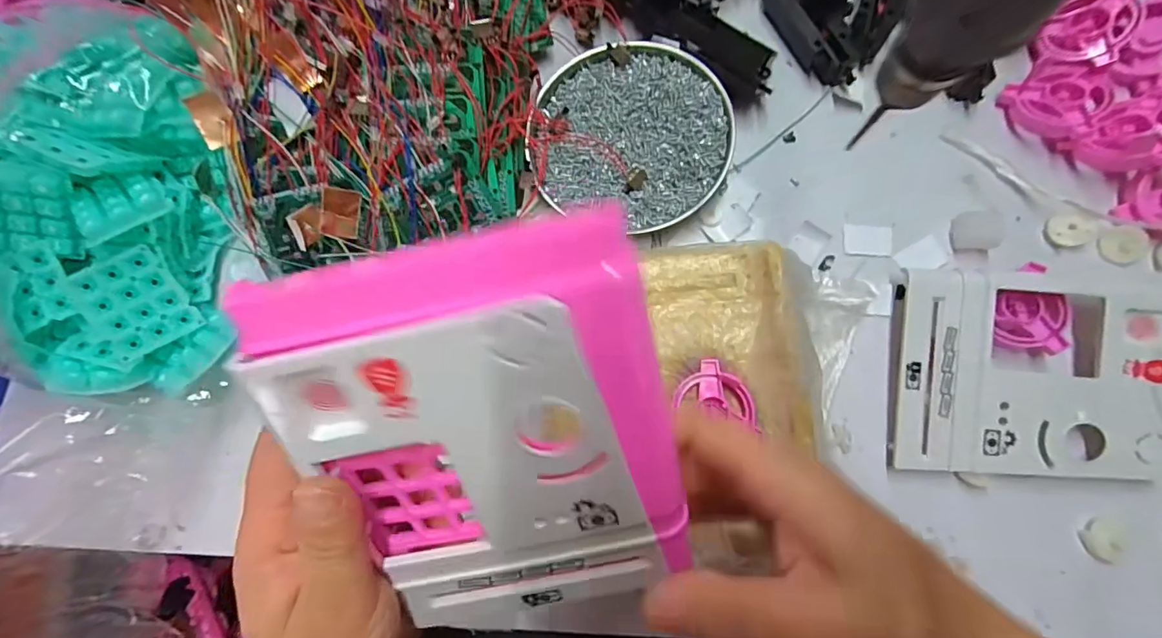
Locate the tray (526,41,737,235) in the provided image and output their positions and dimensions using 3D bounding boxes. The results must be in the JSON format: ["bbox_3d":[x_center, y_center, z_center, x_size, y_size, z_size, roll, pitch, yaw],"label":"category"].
[{"bbox_3d":[0.033,-0.126,0.338,0.133,0.022,0.123,-1,81,6],"label":"tray"}]

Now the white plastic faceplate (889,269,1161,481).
[{"bbox_3d":[0.260,0.031,0.285,0.146,0.018,0.115,1,81,7],"label":"white plastic faceplate"}]

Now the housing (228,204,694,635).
[{"bbox_3d":[-0.029,0.055,0.180,0.125,0.022,0.171,-12,116,7],"label":"housing"}]

